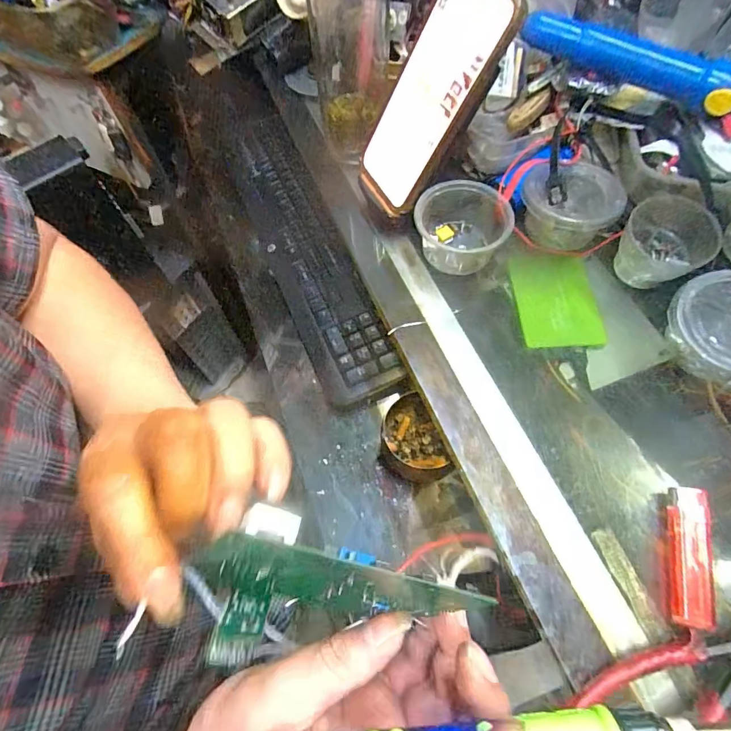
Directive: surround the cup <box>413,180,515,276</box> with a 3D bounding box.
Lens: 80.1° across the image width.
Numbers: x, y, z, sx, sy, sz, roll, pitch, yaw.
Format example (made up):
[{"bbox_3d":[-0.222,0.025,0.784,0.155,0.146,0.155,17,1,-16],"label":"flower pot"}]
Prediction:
[{"bbox_3d":[0.082,-0.120,0.375,0.077,0.045,0.067,0,63,2],"label":"cup"}]

